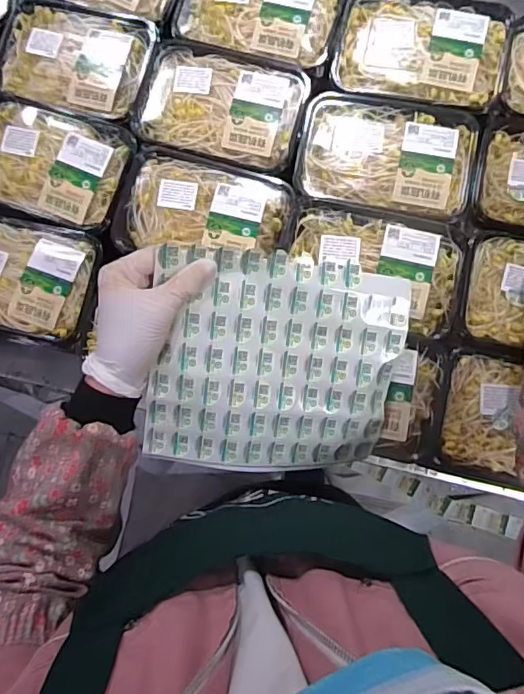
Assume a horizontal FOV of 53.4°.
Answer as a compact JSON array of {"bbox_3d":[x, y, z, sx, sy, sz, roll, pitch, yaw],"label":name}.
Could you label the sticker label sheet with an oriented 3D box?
[{"bbox_3d":[0.012,0.017,0.436,0.200,0.013,0.182,6,104,-9],"label":"sticker label sheet"}]

